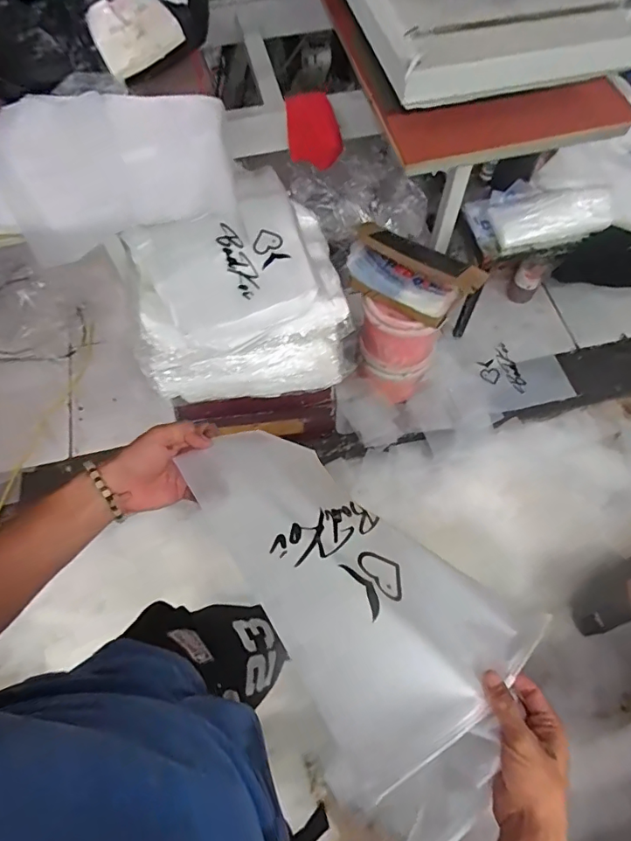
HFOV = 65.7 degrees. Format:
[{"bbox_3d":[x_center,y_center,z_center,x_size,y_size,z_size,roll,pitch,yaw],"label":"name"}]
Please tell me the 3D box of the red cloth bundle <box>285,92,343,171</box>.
[{"bbox_3d":[-0.003,-0.579,0.984,0.108,0.133,0.037,-11,65,-5],"label":"red cloth bundle"}]

